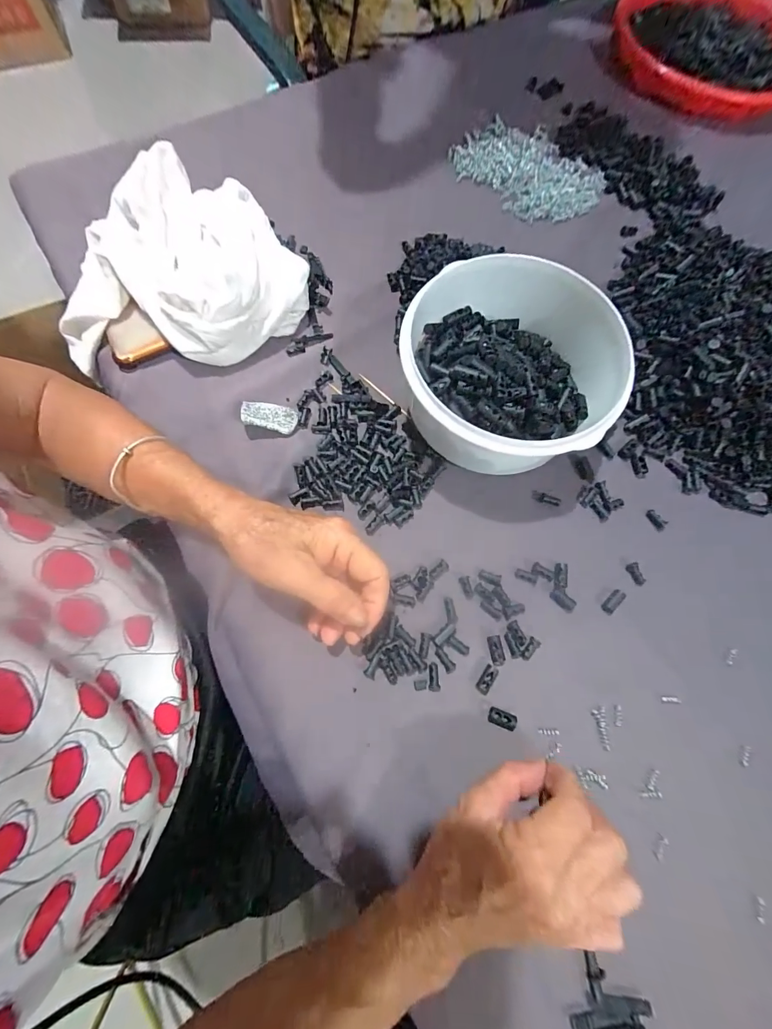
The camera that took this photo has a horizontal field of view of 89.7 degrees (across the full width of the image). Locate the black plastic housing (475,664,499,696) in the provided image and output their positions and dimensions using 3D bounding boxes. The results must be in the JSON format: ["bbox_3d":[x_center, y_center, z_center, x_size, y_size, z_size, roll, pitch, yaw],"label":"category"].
[{"bbox_3d":[0.072,0.118,0.277,0.010,0.007,0.020,30,76,7],"label":"black plastic housing"}]

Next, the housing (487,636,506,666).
[{"bbox_3d":[0.081,0.099,0.283,0.010,0.005,0.020,-7,75,-3],"label":"housing"}]

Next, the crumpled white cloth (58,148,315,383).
[{"bbox_3d":[-0.182,-0.214,0.334,0.215,0.068,0.159,-9,75,-4],"label":"crumpled white cloth"}]

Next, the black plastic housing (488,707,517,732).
[{"bbox_3d":[0.081,0.142,0.270,0.019,0.005,0.011,20,75,5],"label":"black plastic housing"}]

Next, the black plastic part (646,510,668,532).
[{"bbox_3d":[0.218,0.004,0.312,0.008,0.009,0.018,-21,76,-7],"label":"black plastic part"}]

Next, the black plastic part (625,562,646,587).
[{"bbox_3d":[0.194,0.047,0.301,0.009,0.005,0.017,-14,75,-5],"label":"black plastic part"}]

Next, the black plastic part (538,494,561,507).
[{"bbox_3d":[0.134,-0.012,0.316,0.017,0.004,0.008,14,75,3],"label":"black plastic part"}]

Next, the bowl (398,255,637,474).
[{"bbox_3d":[0.097,-0.110,0.306,0.164,0.072,0.161,2,74,-1],"label":"bowl"}]

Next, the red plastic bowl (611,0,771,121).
[{"bbox_3d":[0.386,-0.555,0.455,0.235,0.029,0.222,0,74,-1],"label":"red plastic bowl"}]

